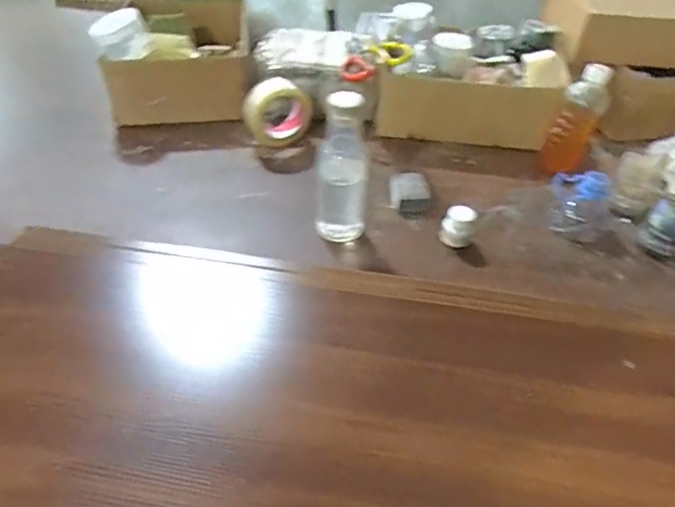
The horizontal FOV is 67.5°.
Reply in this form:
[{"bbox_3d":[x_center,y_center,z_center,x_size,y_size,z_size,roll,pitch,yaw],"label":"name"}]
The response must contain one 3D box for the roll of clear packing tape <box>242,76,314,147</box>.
[{"bbox_3d":[-0.103,-0.248,0.884,0.115,0.100,0.049,-19,48,-21],"label":"roll of clear packing tape"}]

